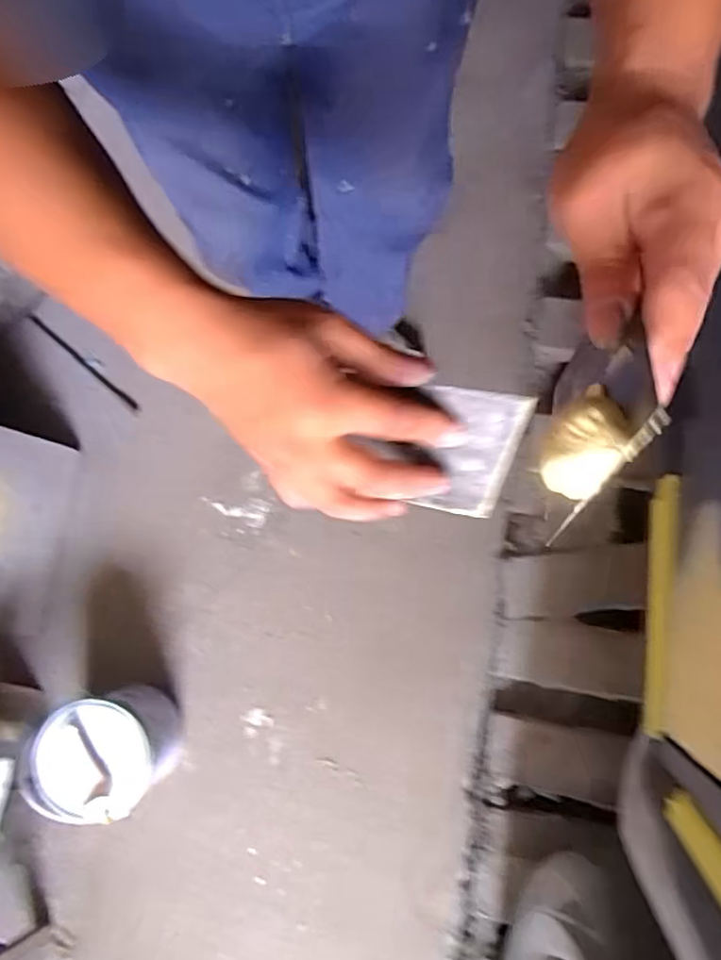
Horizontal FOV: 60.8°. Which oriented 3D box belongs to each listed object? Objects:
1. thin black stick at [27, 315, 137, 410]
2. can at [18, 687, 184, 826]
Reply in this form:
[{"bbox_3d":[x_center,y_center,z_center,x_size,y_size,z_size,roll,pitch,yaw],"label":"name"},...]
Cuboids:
[{"bbox_3d":[-0.492,-0.209,1.085,0.262,0.010,0.013,40,81,6],"label":"thin black stick"},{"bbox_3d":[-0.367,0.386,0.877,0.179,0.163,0.159,-10,80,0],"label":"can"}]

